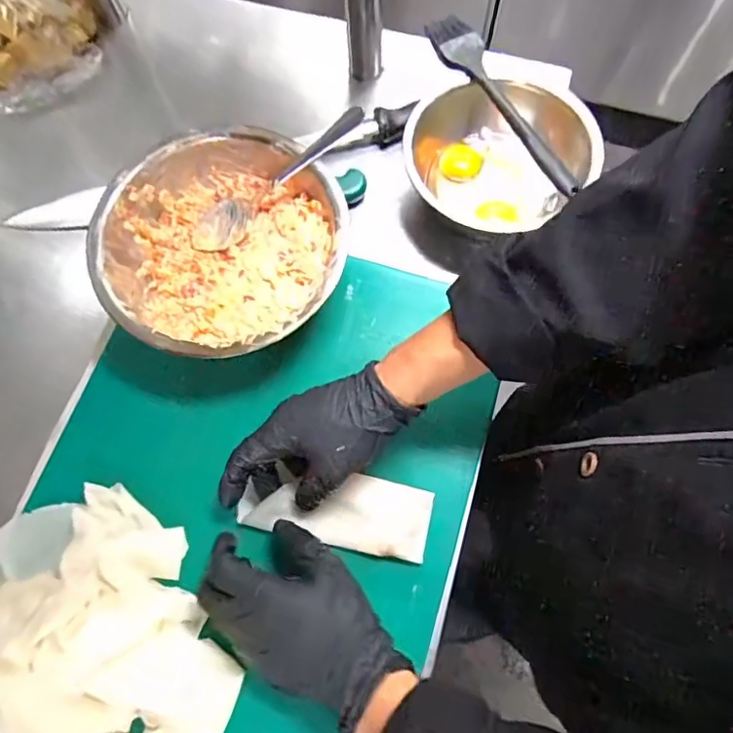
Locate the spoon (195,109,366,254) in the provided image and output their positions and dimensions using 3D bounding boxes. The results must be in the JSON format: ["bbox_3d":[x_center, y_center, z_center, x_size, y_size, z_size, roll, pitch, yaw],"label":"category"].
[{"bbox_3d":[-0.080,-0.164,0.494,0.191,0.023,0.038,-31,72,21],"label":"spoon"}]

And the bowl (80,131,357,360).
[{"bbox_3d":[-0.122,-0.099,0.493,0.204,0.078,0.204,-11,72,-3],"label":"bowl"}]

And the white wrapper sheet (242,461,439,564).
[{"bbox_3d":[-0.024,0.115,0.441,0.150,0.016,0.058,7,72,0],"label":"white wrapper sheet"}]

